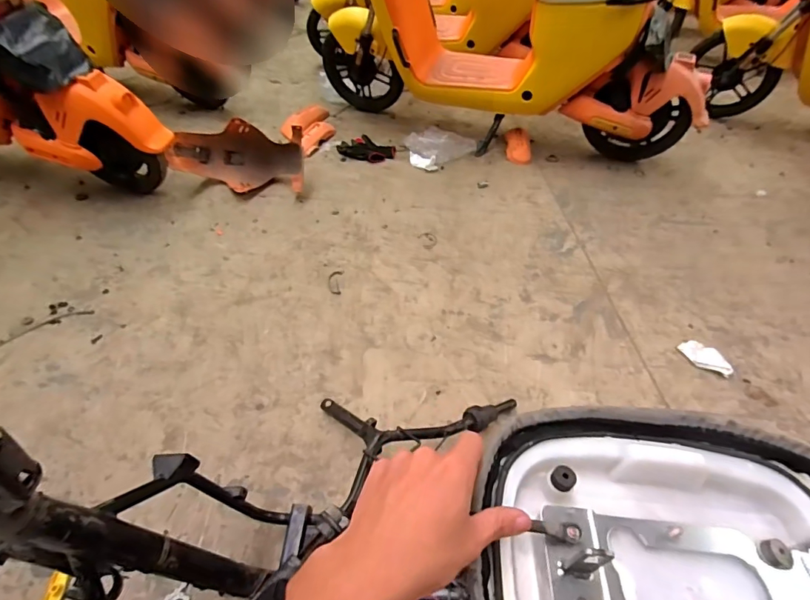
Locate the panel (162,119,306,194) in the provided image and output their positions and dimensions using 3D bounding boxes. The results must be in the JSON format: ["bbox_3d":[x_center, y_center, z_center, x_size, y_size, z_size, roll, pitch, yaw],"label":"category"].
[{"bbox_3d":[-0.563,-0.494,1.540,0.423,0.176,0.184,3,46,-1],"label":"panel"}]

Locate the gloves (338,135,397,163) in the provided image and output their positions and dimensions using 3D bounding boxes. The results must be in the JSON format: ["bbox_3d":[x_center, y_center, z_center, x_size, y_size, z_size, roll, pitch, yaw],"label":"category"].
[{"bbox_3d":[-0.157,-0.609,1.783,0.232,0.035,0.153,18,47,14],"label":"gloves"}]

